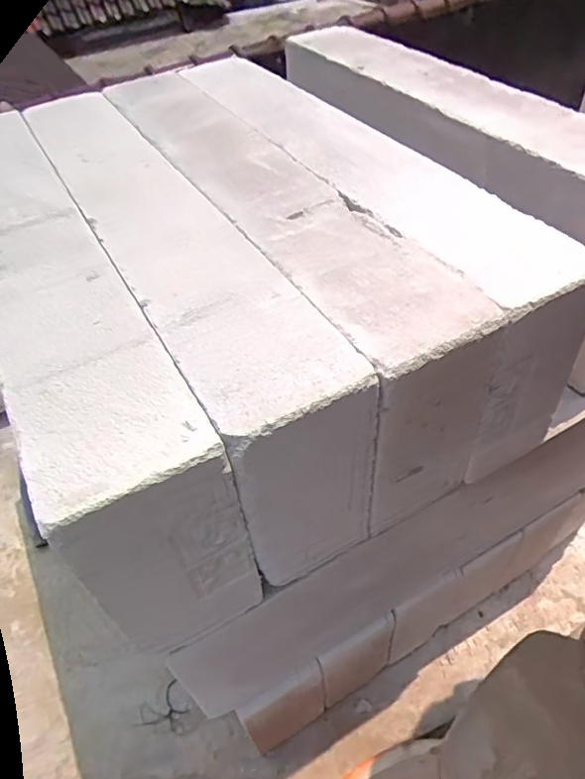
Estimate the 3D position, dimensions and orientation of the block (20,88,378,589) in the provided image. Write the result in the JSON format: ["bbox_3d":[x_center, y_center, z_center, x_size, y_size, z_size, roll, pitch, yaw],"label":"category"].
[{"bbox_3d":[-0.118,-0.091,0.534,0.100,0.186,0.553,-25,49,-18],"label":"block"}]

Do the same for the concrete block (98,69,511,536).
[{"bbox_3d":[-0.032,-0.137,0.564,0.104,0.176,0.588,-24,48,-17],"label":"concrete block"}]

